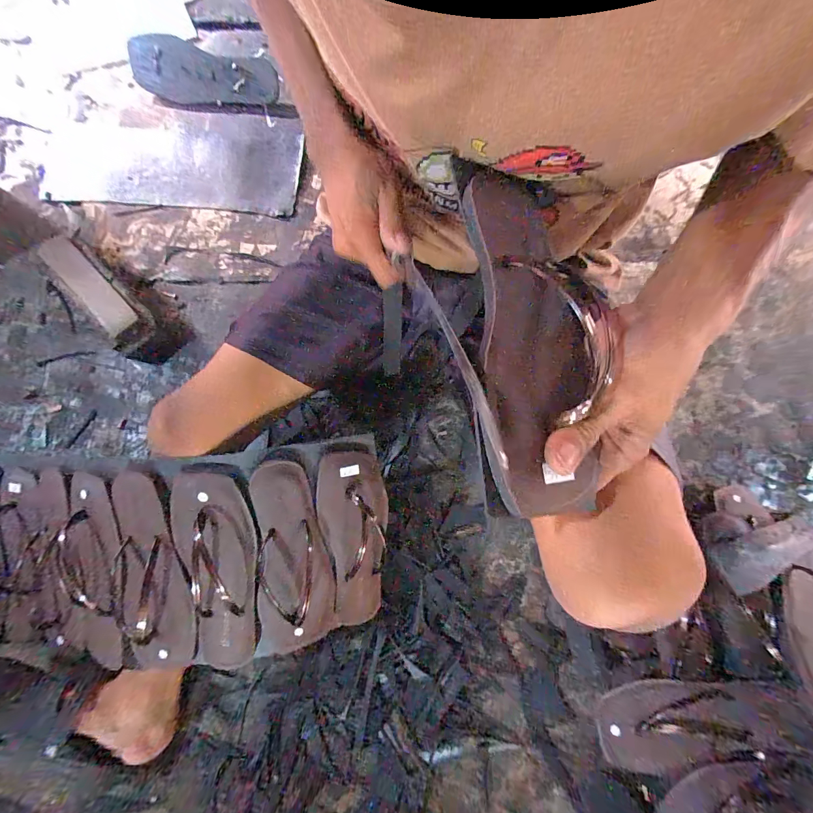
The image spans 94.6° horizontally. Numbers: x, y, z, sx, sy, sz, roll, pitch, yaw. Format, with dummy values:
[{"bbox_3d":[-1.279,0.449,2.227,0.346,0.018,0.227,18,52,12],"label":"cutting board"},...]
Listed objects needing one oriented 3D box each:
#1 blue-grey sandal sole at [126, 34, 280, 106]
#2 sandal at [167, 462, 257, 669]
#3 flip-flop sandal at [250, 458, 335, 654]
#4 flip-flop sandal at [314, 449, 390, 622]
[{"bbox_3d":[-0.372,-0.616,0.700,0.249,0.021,0.095,3,107,-8],"label":"blue-grey sandal sole"},{"bbox_3d":[-0.232,0.204,0.457,0.094,0.035,0.265,-2,99,1],"label":"sandal"},{"bbox_3d":[-0.148,0.205,0.477,0.092,0.049,0.262,-2,104,1],"label":"flip-flop sandal"},{"bbox_3d":[-0.068,0.180,0.505,0.084,0.034,0.254,-2,105,1],"label":"flip-flop sandal"}]

